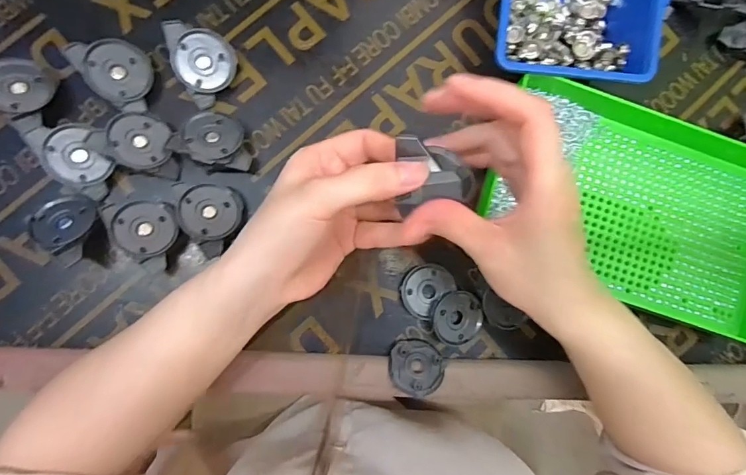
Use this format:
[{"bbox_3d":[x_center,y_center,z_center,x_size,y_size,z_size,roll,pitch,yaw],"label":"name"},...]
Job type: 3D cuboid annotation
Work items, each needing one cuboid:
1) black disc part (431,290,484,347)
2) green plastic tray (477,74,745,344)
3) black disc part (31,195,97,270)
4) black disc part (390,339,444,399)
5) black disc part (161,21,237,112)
[{"bbox_3d":[0.066,0.064,0.331,0.039,0.006,0.042,0,87,-5],"label":"black disc part"},{"bbox_3d":[0.211,-0.027,0.334,0.243,0.036,0.154,20,86,-4],"label":"green plastic tray"},{"bbox_3d":[-0.220,-0.008,0.298,0.040,0.012,0.050,15,64,1],"label":"black disc part"},{"bbox_3d":[0.033,0.098,0.320,0.039,0.007,0.043,-1,60,-8],"label":"black disc part"},{"bbox_3d":[-0.127,-0.129,0.315,0.045,0.010,0.058,-13,109,-32],"label":"black disc part"}]

